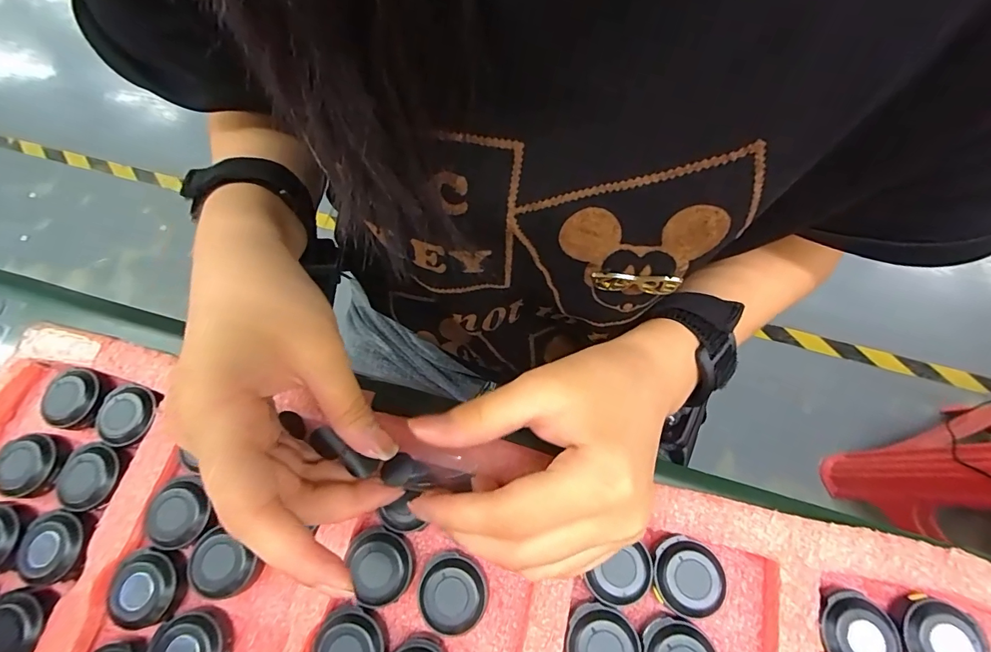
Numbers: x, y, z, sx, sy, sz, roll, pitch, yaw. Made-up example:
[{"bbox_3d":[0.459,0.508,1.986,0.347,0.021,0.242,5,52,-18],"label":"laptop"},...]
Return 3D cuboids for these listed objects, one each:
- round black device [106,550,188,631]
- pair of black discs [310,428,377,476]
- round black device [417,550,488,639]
[{"bbox_3d":[-0.150,0.113,0.187,0.030,0.009,0.026,41,75,16],"label":"round black device"},{"bbox_3d":[-0.061,0.052,0.174,0.028,0.009,0.011,32,75,1],"label":"pair of black discs"},{"bbox_3d":[-0.018,0.114,0.184,0.028,0.012,0.030,-1,68,2],"label":"round black device"}]

